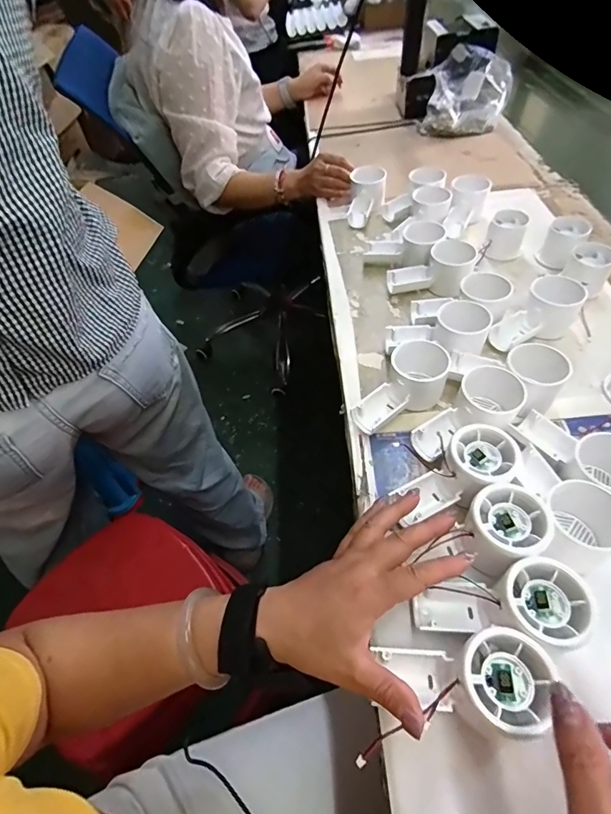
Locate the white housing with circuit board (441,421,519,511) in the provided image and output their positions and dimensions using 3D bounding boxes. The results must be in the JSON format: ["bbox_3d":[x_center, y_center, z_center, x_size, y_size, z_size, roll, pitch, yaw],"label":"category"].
[{"bbox_3d":[0.155,0.053,0.378,0.057,0.047,0.057,-3,52,3],"label":"white housing with circuit board"}]

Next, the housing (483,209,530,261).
[{"bbox_3d":[0.292,-0.251,0.611,0.052,0.051,0.044,17,56,17],"label":"housing"}]

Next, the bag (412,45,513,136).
[{"bbox_3d":[0.332,-0.654,0.876,0.172,0.129,0.105,15,55,16],"label":"bag"}]

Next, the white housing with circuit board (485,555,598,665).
[{"bbox_3d":[0.167,0.144,0.302,0.059,0.047,0.055,-3,52,3],"label":"white housing with circuit board"}]

